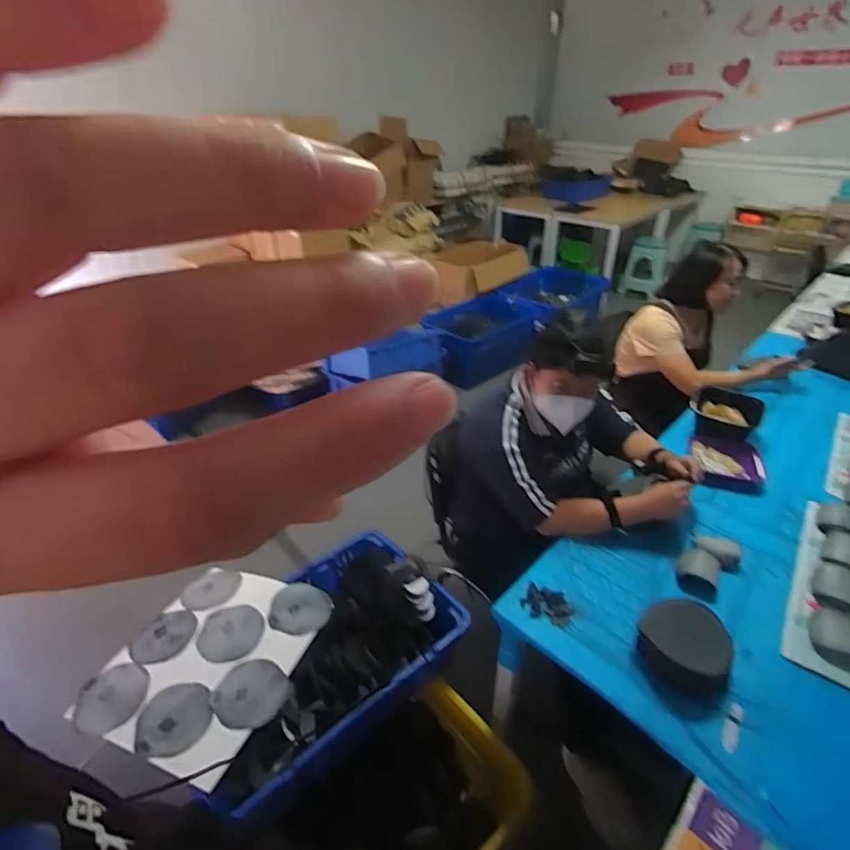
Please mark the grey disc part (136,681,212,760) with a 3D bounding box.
[{"bbox_3d":[-0.518,0.609,1.044,0.142,0.012,0.142,-8,33,-11],"label":"grey disc part"}]

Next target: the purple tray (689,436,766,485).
[{"bbox_3d":[0.844,0.095,1.422,0.173,0.060,0.199,8,34,14],"label":"purple tray"}]

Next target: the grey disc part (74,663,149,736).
[{"bbox_3d":[-0.671,0.586,1.082,0.140,0.022,0.129,-17,36,-24],"label":"grey disc part"}]

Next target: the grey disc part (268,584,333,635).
[{"bbox_3d":[-0.308,0.458,1.254,0.142,0.024,0.130,5,33,9],"label":"grey disc part"}]

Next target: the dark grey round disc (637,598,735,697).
[{"bbox_3d":[0.461,0.402,0.912,0.141,0.078,0.135,11,34,17],"label":"dark grey round disc"}]

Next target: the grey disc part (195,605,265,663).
[{"bbox_3d":[-0.461,0.493,1.198,0.147,0.010,0.137,-7,33,-9],"label":"grey disc part"}]

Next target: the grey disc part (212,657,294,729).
[{"bbox_3d":[-0.372,0.574,1.082,0.148,0.012,0.145,-1,33,0],"label":"grey disc part"}]

